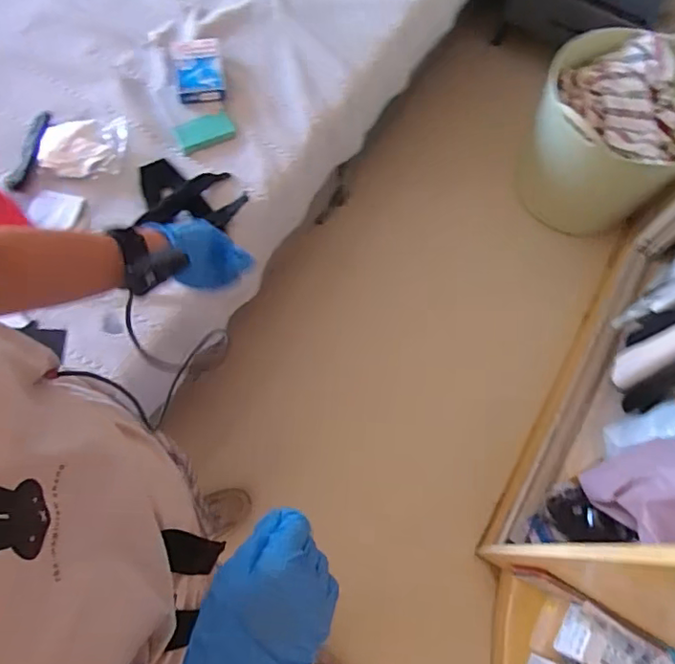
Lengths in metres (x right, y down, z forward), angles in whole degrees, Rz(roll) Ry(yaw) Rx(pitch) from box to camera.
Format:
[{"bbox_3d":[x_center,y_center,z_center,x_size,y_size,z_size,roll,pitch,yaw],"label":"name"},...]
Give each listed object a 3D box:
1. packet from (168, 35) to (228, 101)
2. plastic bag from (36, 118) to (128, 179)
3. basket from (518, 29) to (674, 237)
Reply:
[{"bbox_3d":[-0.314,-0.589,1.232,0.106,0.024,0.170,-9,70,-6],"label":"packet"},{"bbox_3d":[-0.531,-0.392,1.145,0.166,0.031,0.137,-1,69,-3],"label":"plastic bag"},{"bbox_3d":[0.779,-0.560,1.557,0.440,0.379,0.412,1,69,-2],"label":"basket"}]

